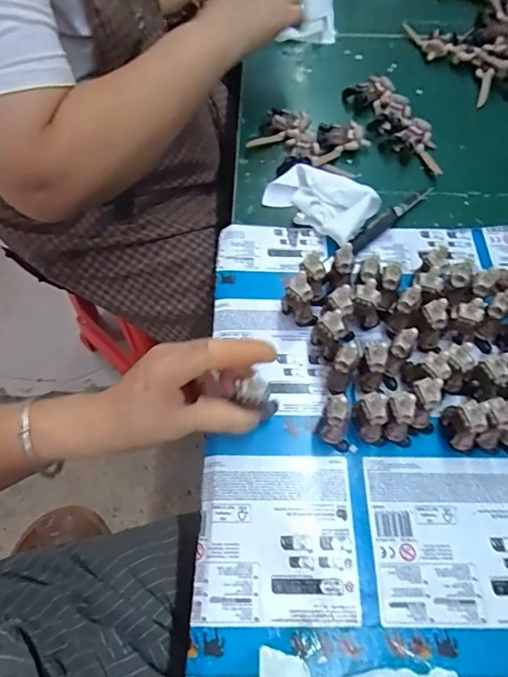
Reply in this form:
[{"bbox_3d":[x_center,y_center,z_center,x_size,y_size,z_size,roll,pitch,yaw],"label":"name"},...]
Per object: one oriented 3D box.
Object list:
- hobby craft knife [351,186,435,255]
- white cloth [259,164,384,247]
[{"bbox_3d":[0.138,-0.124,0.459,0.122,0.006,0.017,-40,68,-20],"label":"hobby craft knife"},{"bbox_3d":[0.065,-0.143,0.455,0.107,0.030,0.065,33,66,17],"label":"white cloth"}]

